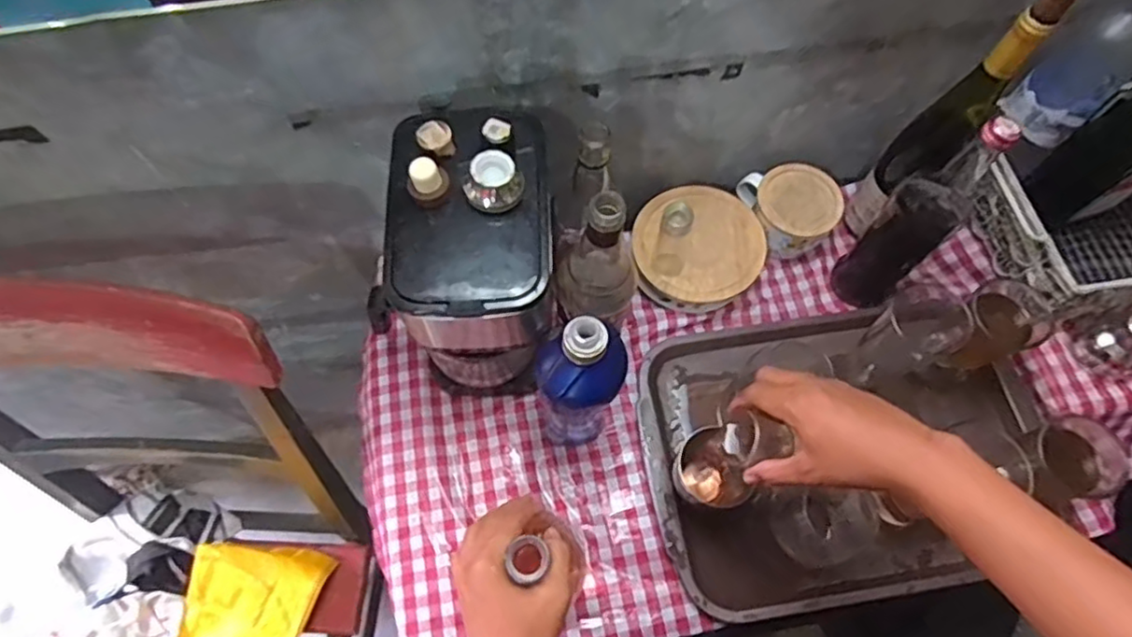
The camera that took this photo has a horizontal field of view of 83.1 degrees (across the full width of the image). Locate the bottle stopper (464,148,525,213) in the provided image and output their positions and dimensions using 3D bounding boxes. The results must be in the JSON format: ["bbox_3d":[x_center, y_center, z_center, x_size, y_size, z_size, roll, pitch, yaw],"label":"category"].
[{"bbox_3d":[-0.057,-0.111,0.523,0.041,0.029,0.042,15,67,6],"label":"bottle stopper"}]

